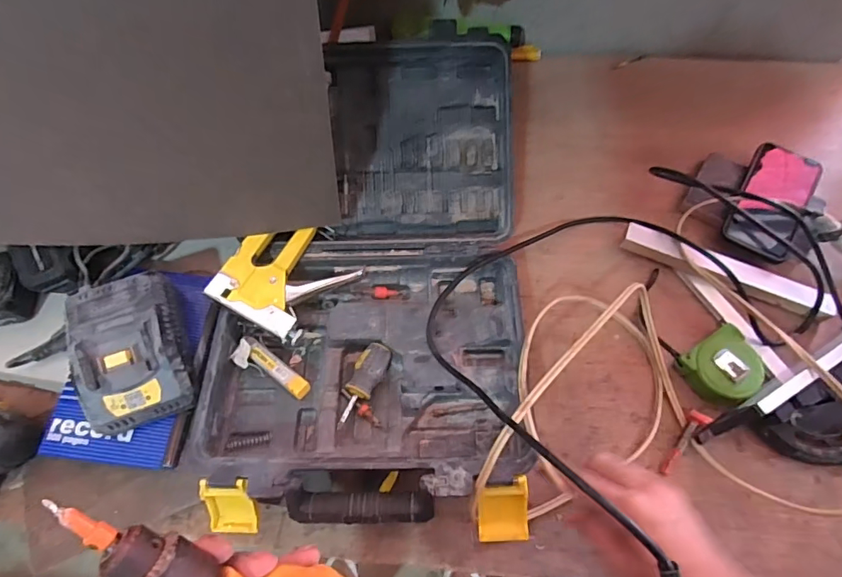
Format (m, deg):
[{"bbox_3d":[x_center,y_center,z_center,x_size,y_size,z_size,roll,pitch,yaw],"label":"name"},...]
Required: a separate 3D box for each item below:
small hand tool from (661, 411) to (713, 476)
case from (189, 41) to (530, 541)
[{"bbox_3d":[0.287,0.164,0.525,0.021,0.025,0.088,36,74,14],"label":"small hand tool"},{"bbox_3d":[-0.055,-0.022,0.564,0.334,0.115,0.544,1,68,2],"label":"case"}]

